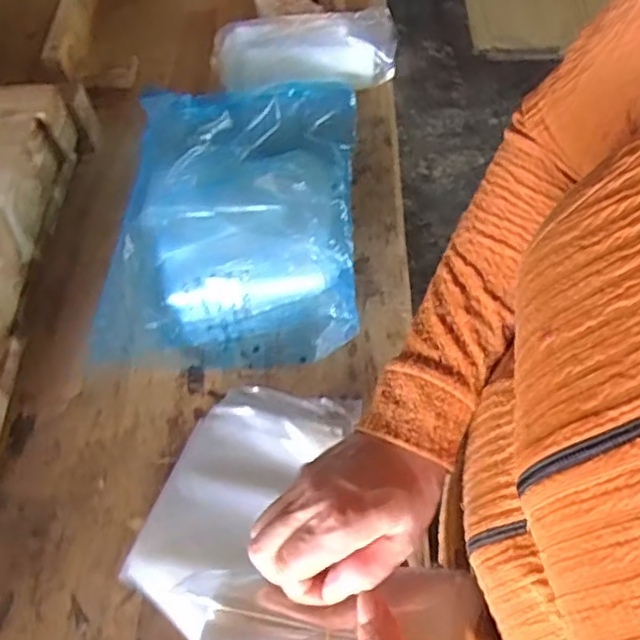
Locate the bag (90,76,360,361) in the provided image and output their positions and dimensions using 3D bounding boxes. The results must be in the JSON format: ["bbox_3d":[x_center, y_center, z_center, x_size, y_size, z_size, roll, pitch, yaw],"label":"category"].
[{"bbox_3d":[-0.080,-0.109,0.627,0.216,0.059,0.306,-1,60,3],"label":"bag"}]

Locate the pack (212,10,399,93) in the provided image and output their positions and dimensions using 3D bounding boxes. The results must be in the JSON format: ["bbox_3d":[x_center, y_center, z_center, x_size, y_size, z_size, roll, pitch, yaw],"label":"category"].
[{"bbox_3d":[-0.016,-0.298,0.720,0.201,0.044,0.088,-9,59,0],"label":"pack"}]

